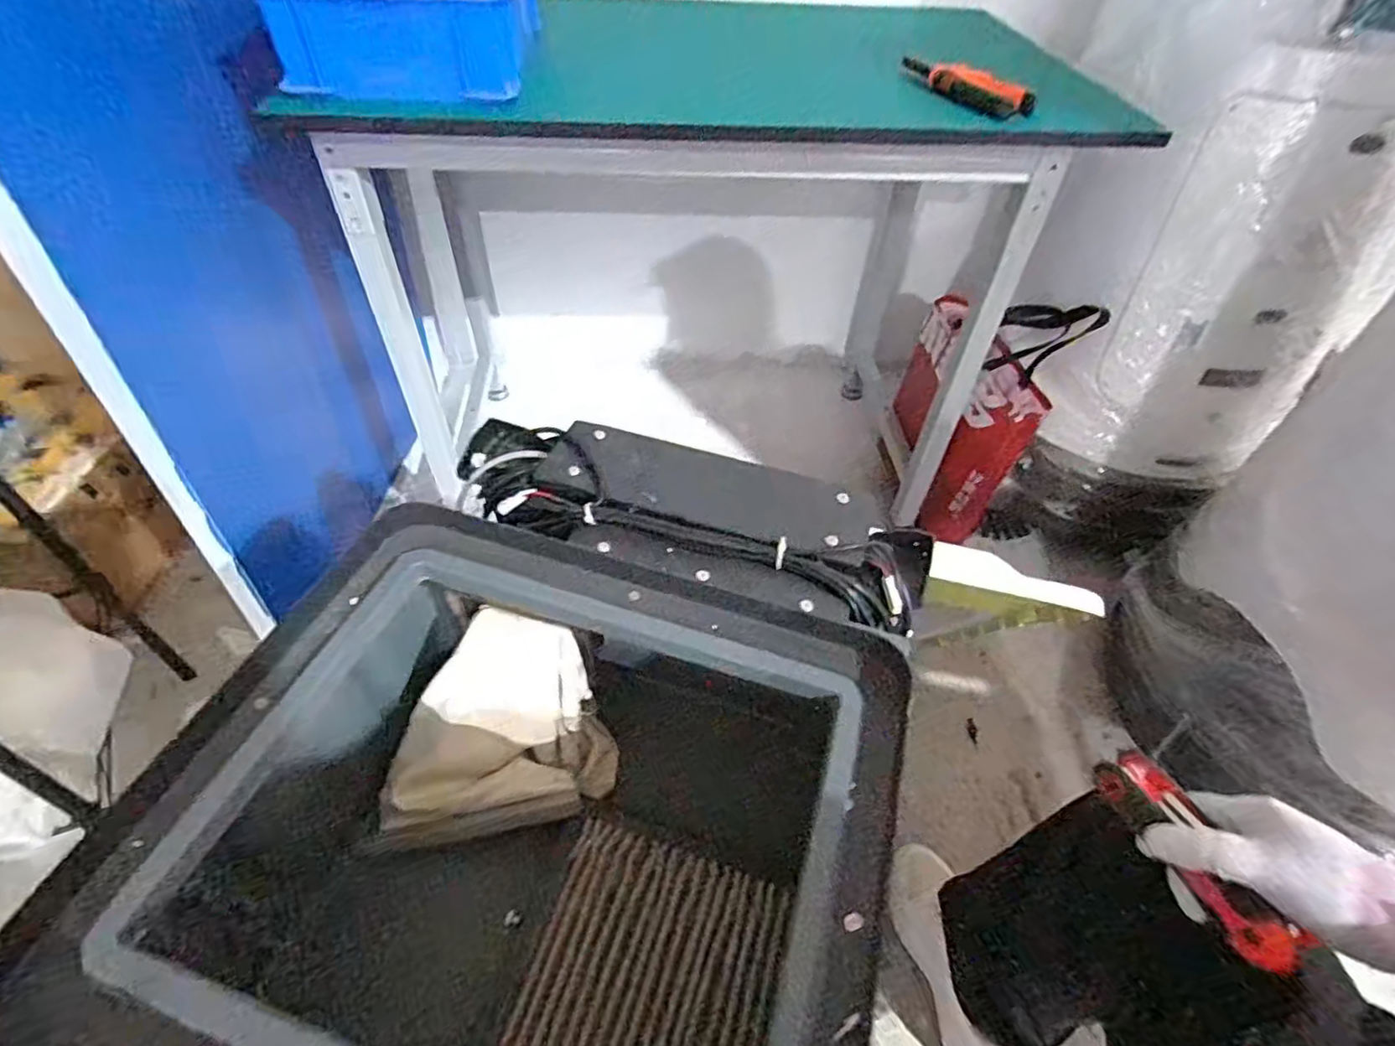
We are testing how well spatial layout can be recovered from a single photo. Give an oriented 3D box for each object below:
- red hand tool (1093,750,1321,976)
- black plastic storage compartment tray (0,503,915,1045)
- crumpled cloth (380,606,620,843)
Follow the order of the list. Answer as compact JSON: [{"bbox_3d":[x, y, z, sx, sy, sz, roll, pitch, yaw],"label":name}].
[{"bbox_3d":[0.303,0.199,0.407,0.033,0.030,0.127,-15,48,-16],"label":"red hand tool"},{"bbox_3d":[-0.093,0.207,0.465,0.404,0.214,0.357,13,48,9],"label":"black plastic storage compartment tray"},{"bbox_3d":[-0.166,0.166,0.542,0.183,0.148,0.118,-6,48,-8],"label":"crumpled cloth"}]

